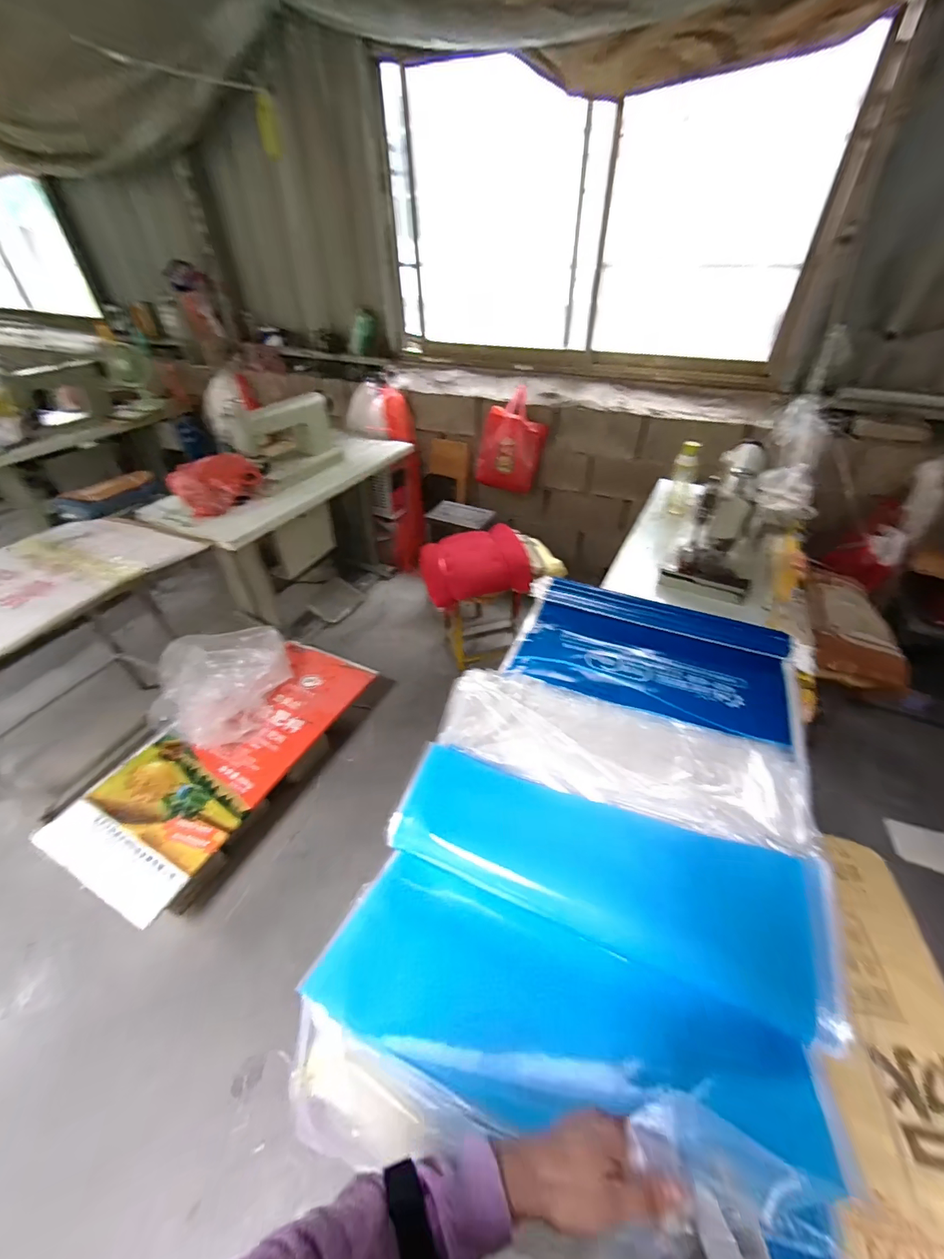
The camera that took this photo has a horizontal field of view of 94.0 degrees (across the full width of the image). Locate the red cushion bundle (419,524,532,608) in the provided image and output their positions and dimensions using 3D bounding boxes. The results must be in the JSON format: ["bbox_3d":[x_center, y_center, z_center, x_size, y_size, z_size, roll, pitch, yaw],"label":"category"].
[{"bbox_3d":[0.008,-0.281,1.869,0.451,0.146,0.377,0,41,2],"label":"red cushion bundle"}]

